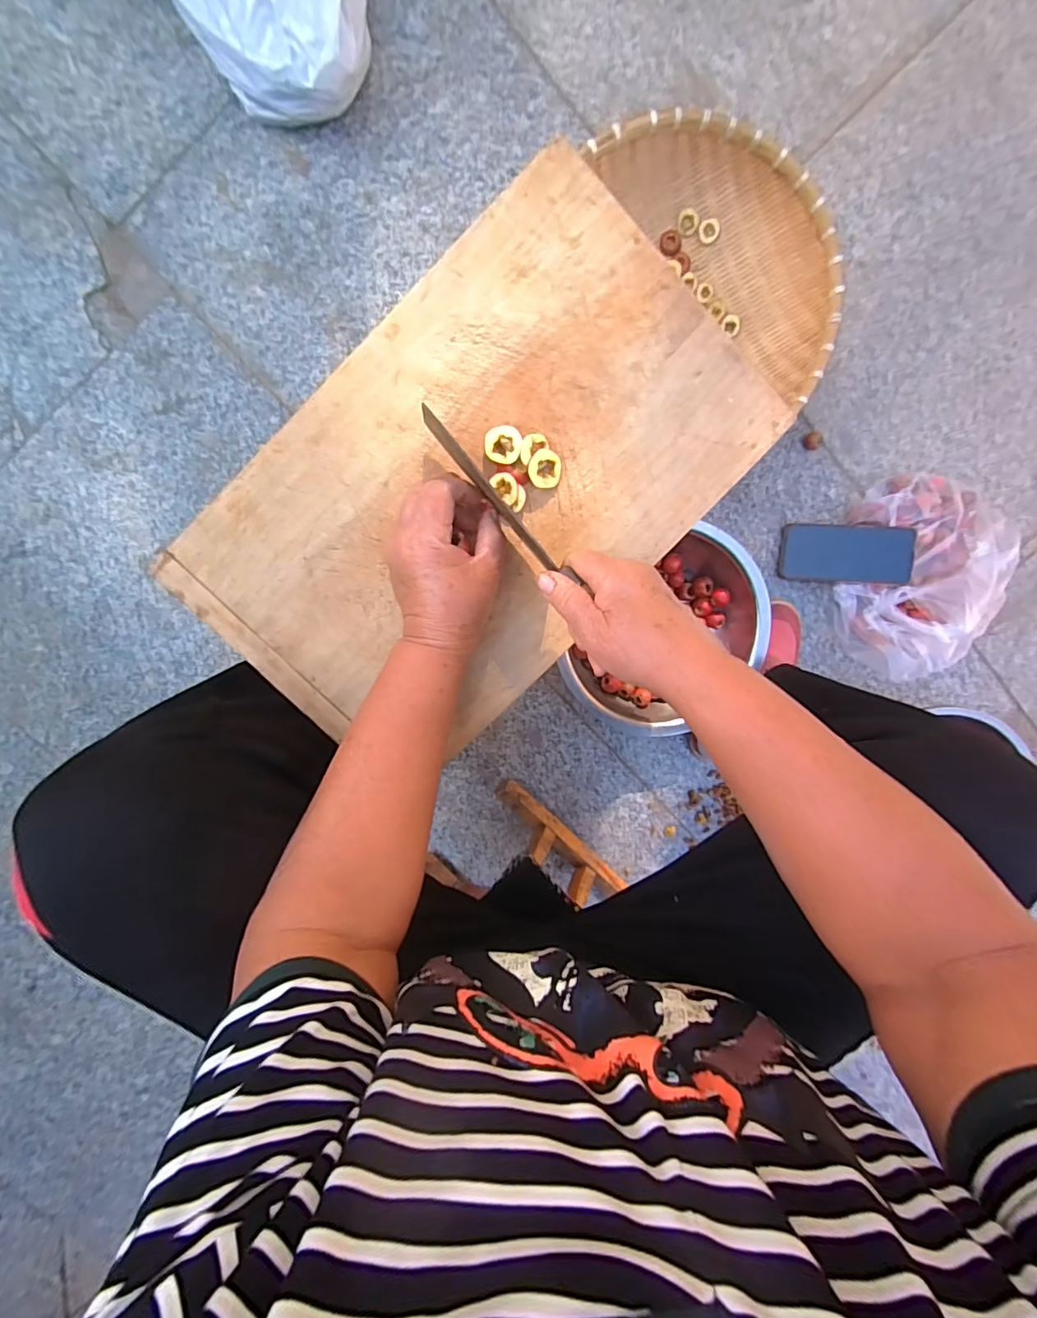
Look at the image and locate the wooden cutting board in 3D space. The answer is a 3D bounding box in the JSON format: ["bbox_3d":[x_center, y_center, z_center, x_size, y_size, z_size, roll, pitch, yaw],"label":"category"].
[{"bbox_3d":[-0.032,-0.133,0.425,0.452,0.014,0.280,-45,97,4],"label":"wooden cutting board"}]

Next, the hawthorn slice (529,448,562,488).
[{"bbox_3d":[0.021,-0.151,0.416,0.028,0.004,0.029,-6,111,-22],"label":"hawthorn slice"}]

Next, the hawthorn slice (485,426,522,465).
[{"bbox_3d":[-0.012,-0.167,0.412,0.028,0.010,0.028,2,99,-5],"label":"hawthorn slice"}]

